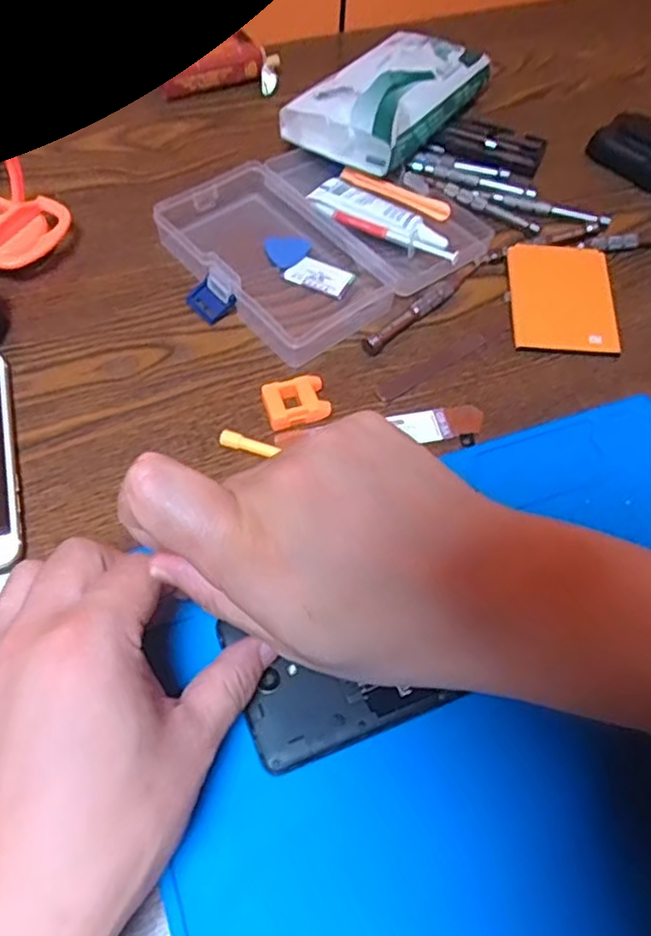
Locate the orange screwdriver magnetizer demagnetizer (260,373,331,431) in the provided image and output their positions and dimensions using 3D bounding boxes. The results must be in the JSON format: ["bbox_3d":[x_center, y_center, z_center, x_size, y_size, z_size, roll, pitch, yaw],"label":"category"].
[{"bbox_3d":[-0.016,-0.036,0.380,0.035,0.013,0.027,-12,60,-10],"label":"orange screwdriver magnetizer demagnetizer"}]

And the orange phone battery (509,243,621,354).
[{"bbox_3d":[0.151,-0.109,0.435,0.062,0.005,0.080,2,69,0],"label":"orange phone battery"}]

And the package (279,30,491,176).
[{"bbox_3d":[0.049,-0.279,0.509,0.085,0.043,0.166,30,62,15],"label":"package"}]

